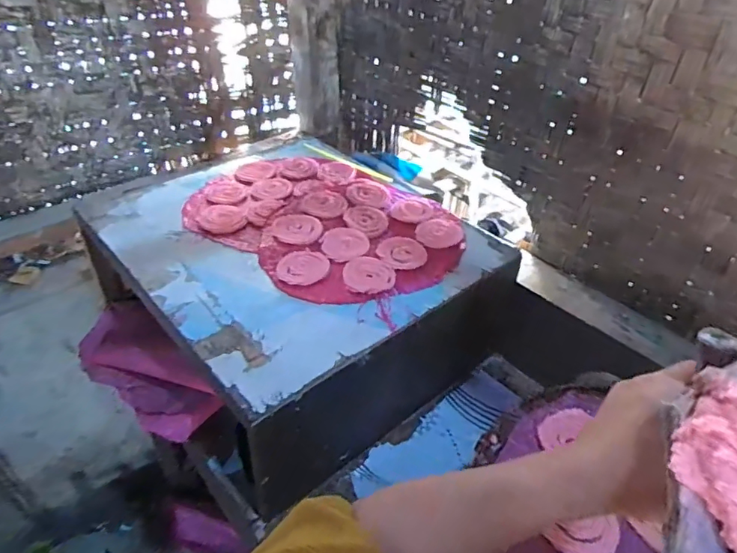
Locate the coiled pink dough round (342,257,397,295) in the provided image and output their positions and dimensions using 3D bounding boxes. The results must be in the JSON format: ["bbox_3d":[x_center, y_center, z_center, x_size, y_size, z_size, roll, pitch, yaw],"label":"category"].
[{"bbox_3d":[0.001,-0.003,0.787,0.078,0.010,0.083,1,39,-1],"label":"coiled pink dough round"}]

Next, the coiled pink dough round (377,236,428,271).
[{"bbox_3d":[0.055,-0.040,0.842,0.082,0.006,0.087,1,39,-1],"label":"coiled pink dough round"}]

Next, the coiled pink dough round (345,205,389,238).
[{"bbox_3d":[-0.003,-0.102,0.914,0.085,0.013,0.072,25,44,26],"label":"coiled pink dough round"}]

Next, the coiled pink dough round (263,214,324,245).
[{"bbox_3d":[-0.125,-0.082,0.877,0.093,0.009,0.080,15,41,16],"label":"coiled pink dough round"}]

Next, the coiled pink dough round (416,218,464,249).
[{"bbox_3d":[0.120,-0.075,0.890,0.075,0.014,0.078,1,39,-1],"label":"coiled pink dough round"}]

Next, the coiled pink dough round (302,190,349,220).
[{"bbox_3d":[-0.082,-0.138,0.958,0.077,0.006,0.101,-15,42,-21],"label":"coiled pink dough round"}]

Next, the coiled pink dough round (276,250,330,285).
[{"bbox_3d":[-0.102,-0.014,0.801,0.080,0.008,0.081,1,39,-1],"label":"coiled pink dough round"}]

